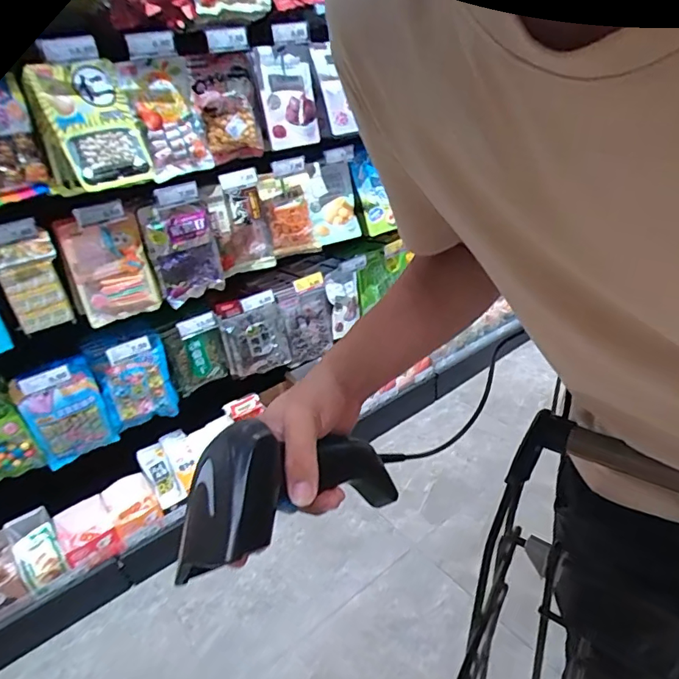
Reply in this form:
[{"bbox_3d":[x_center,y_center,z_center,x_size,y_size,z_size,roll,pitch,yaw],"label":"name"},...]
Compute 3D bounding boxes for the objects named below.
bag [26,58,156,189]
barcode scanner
[{"bbox_3d":[-0.511,-0.446,1.001,0.068,0.230,0.171,17,35,36],"label":"bag"},{"bbox_3d":[-0.027,0.101,0.334,0.070,0.074,0.187,19,5,38],"label":"barcode scanner"}]

